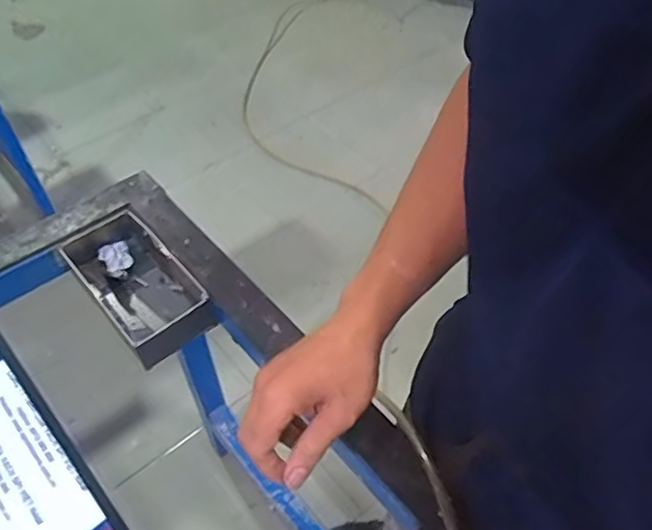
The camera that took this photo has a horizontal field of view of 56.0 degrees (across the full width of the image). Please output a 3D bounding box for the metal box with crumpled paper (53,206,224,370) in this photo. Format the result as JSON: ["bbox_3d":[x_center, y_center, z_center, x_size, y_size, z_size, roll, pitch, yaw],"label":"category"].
[{"bbox_3d":[-0.234,0.026,0.765,0.106,0.056,0.217,-33,56,-24],"label":"metal box with crumpled paper"}]

